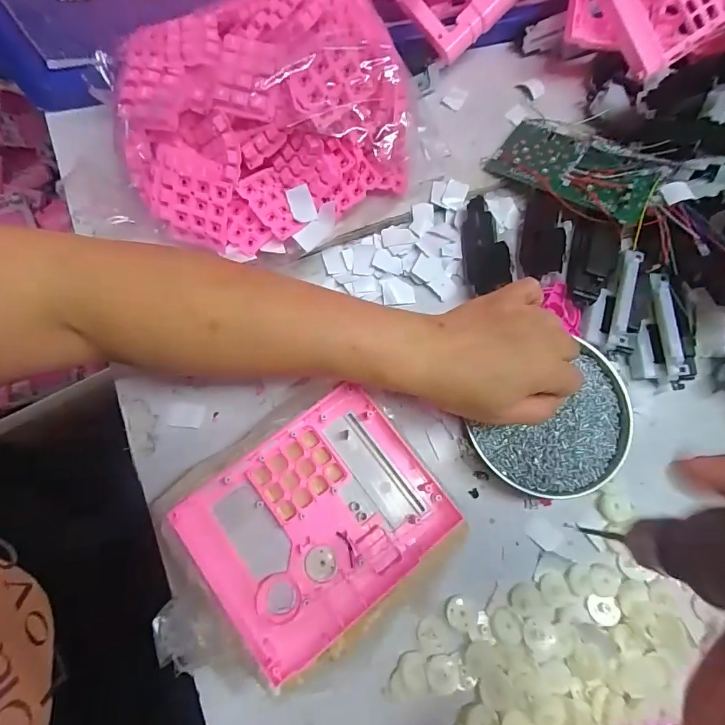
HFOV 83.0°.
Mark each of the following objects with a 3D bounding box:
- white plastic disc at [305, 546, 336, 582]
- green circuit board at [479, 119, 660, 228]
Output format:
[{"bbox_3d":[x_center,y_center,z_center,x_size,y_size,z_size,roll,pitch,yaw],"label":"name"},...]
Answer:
[{"bbox_3d":[-0.029,0.142,0.288,0.021,0.004,0.022,1,74,-2],"label":"white plastic disc"},{"bbox_3d":[0.197,-0.184,0.384,0.142,0.008,0.070,36,83,24],"label":"green circuit board"}]

